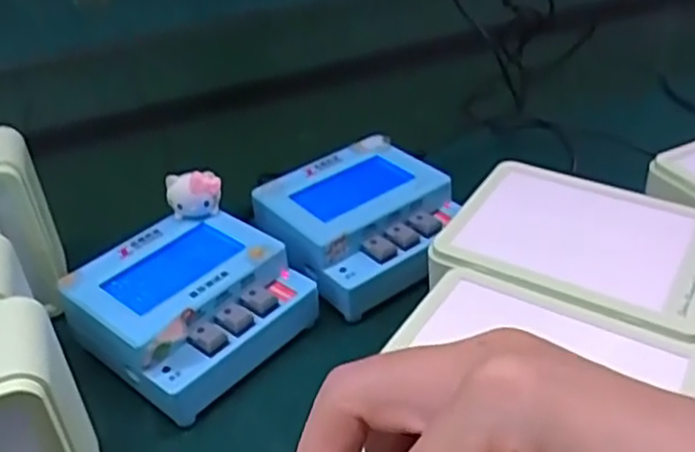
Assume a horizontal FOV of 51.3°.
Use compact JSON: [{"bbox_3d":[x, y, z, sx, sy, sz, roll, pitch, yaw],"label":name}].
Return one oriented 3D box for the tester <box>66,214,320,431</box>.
[{"bbox_3d":[-0.083,0.046,0.395,0.102,0.054,0.103,22,43,33],"label":"tester"}]

